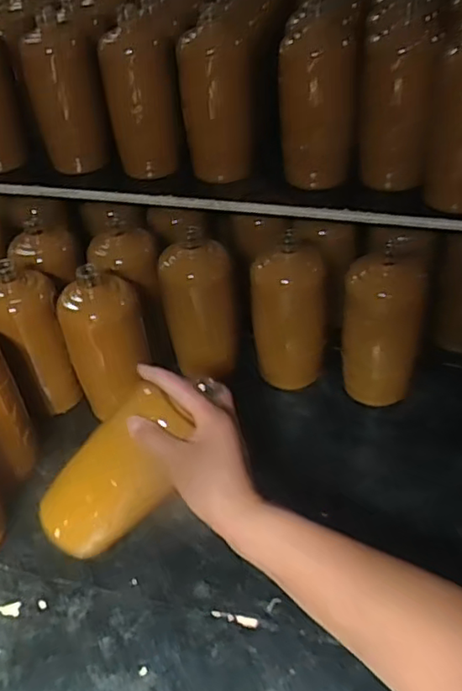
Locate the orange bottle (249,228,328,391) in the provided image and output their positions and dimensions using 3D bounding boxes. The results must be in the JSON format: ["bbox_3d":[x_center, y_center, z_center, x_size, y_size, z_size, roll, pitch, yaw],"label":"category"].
[{"bbox_3d":[0.068,-0.037,0.692,0.088,0.168,0.073,-1,41,5],"label":"orange bottle"}]

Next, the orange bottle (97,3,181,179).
[{"bbox_3d":[-0.113,-0.314,0.760,0.086,0.177,0.104,-8,41,-4],"label":"orange bottle"}]

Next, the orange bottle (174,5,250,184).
[{"bbox_3d":[-0.017,-0.301,0.738,0.085,0.177,0.084,-3,41,2],"label":"orange bottle"}]

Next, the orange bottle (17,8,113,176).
[{"bbox_3d":[-0.207,-0.307,0.769,0.083,0.172,0.075,-20,43,-16],"label":"orange bottle"}]

